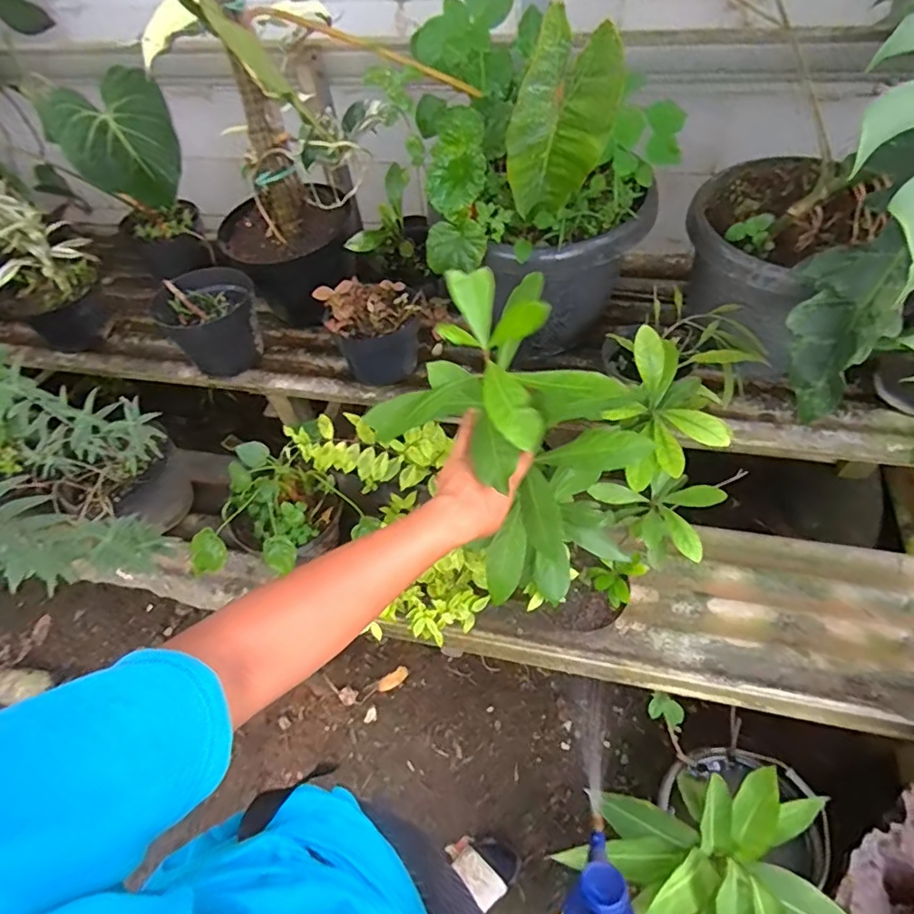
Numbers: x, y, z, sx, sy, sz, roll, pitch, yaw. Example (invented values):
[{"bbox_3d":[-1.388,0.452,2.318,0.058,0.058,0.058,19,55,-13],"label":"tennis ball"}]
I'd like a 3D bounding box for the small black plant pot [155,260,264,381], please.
[{"bbox_3d":[-0.479,-0.268,1.085,0.171,0.144,0.171,-3,54,4],"label":"small black plant pot"}]

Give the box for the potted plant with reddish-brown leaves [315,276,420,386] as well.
[{"bbox_3d":[-0.156,-0.239,1.059,0.177,0.143,0.164,-15,54,-6],"label":"potted plant with reddish-brown leaves"}]

